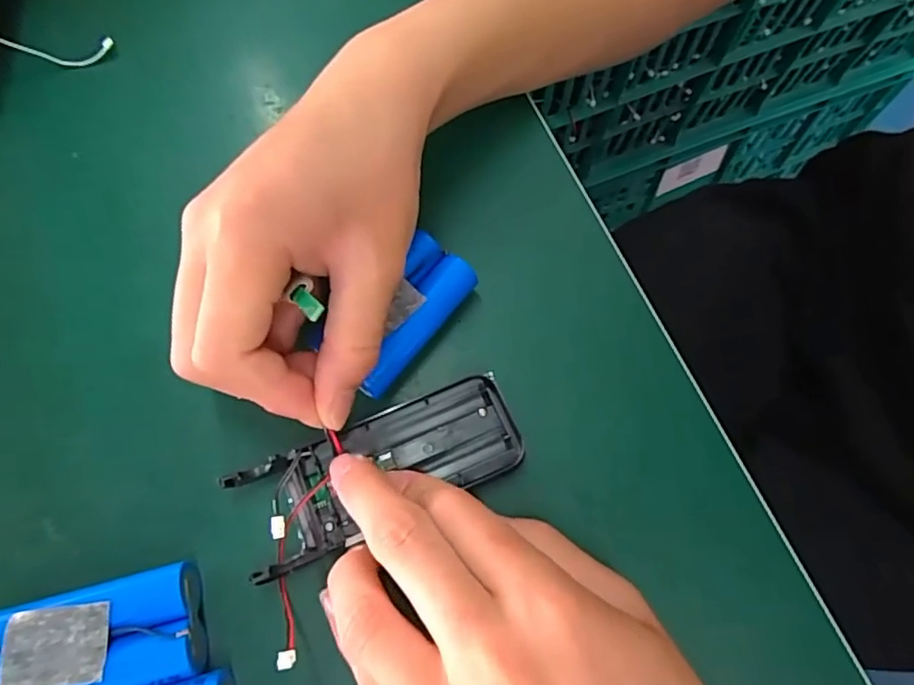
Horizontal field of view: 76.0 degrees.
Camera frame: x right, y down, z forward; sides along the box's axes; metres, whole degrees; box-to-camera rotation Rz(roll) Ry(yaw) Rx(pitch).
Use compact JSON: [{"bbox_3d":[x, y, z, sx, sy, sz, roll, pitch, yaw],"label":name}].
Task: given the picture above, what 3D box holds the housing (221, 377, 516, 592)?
[{"bbox_3d":[-0.029,0.047,0.217,0.106,0.013,0.040,-22,71,-7],"label":"housing"}]

